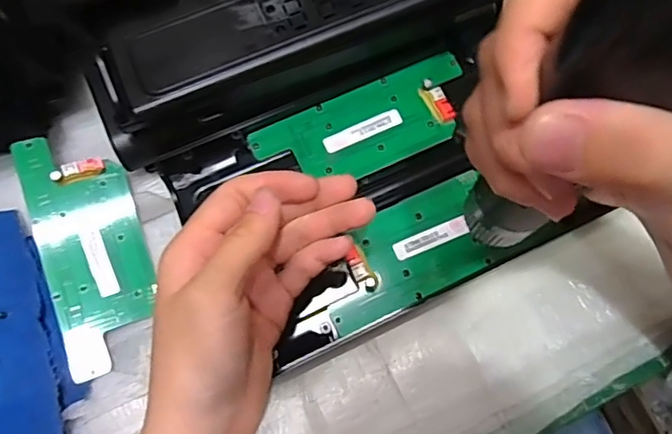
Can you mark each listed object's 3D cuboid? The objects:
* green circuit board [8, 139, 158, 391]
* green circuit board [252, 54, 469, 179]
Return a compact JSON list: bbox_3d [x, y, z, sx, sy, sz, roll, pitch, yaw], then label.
[{"bbox_3d":[-0.137,0.017,0.310,0.054,0.006,0.134,-17,83,-19],"label":"green circuit board"},{"bbox_3d":[0.019,-0.054,0.332,0.132,0.004,0.051,-24,77,-5],"label":"green circuit board"}]

